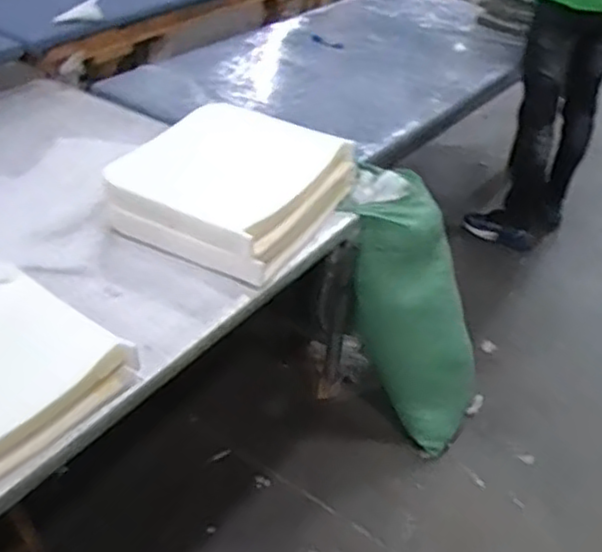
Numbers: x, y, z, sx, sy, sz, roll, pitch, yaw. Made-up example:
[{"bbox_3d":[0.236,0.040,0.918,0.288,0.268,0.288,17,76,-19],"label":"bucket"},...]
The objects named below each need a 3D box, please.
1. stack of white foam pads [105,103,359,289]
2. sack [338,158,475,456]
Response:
[{"bbox_3d":[-0.169,-0.219,1.617,0.437,0.155,0.454,19,40,17],"label":"stack of white foam pads"},{"bbox_3d":[0.269,0.098,1.855,0.232,0.766,0.222,-21,16,-28],"label":"sack"}]

